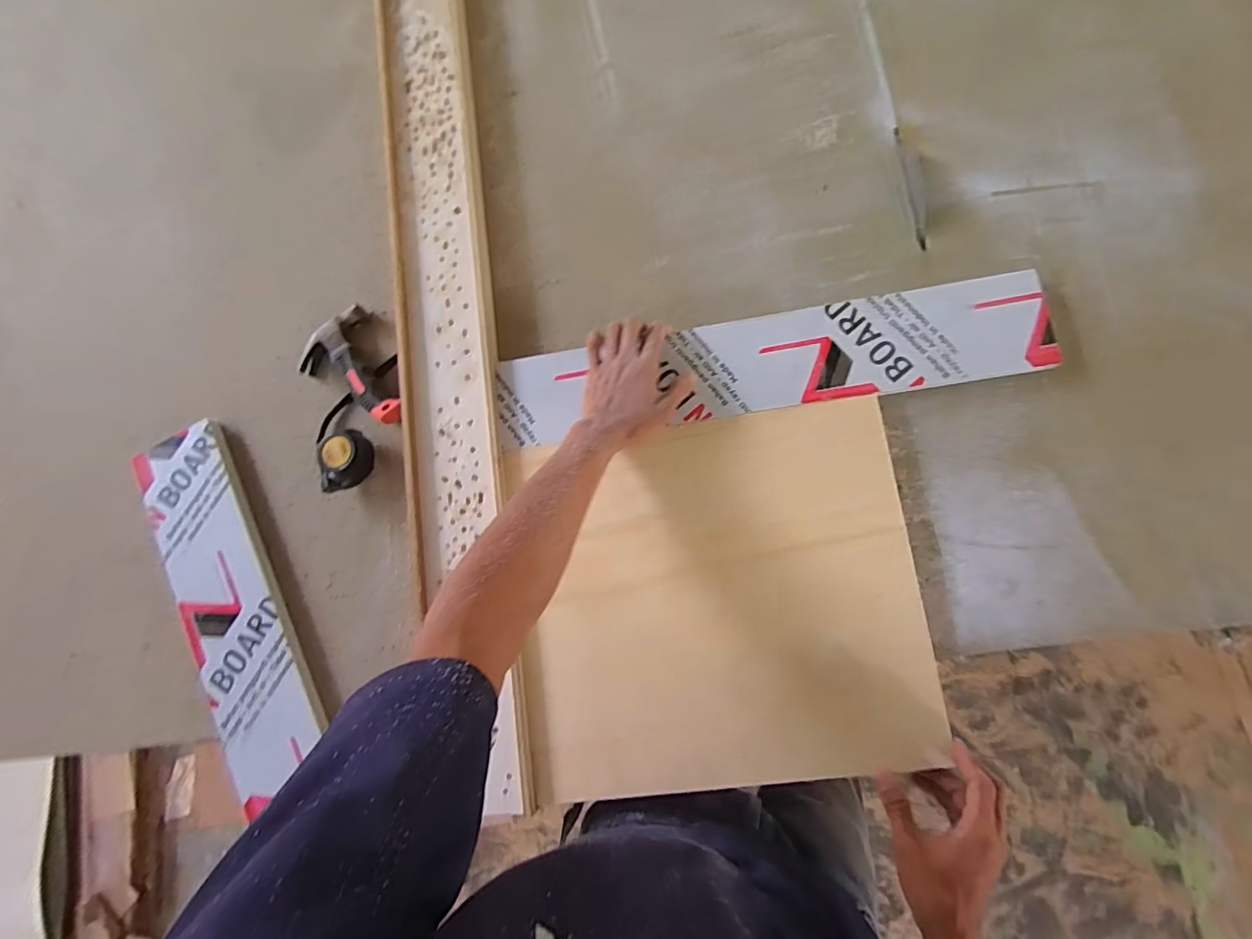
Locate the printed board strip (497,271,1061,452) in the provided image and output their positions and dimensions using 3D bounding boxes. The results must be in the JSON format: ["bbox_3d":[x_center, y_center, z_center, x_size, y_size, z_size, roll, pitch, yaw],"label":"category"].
[{"bbox_3d":[0.148,-0.117,0.590,0.589,0.014,0.110,-8,83,6],"label":"printed board strip"}]

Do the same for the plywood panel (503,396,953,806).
[{"bbox_3d":[0.090,0.130,0.548,0.400,0.024,0.361,-7,83,5],"label":"plywood panel"}]

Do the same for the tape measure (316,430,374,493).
[{"bbox_3d":[-0.332,-0.010,0.630,0.055,0.041,0.072,-6,80,6],"label":"tape measure"}]

